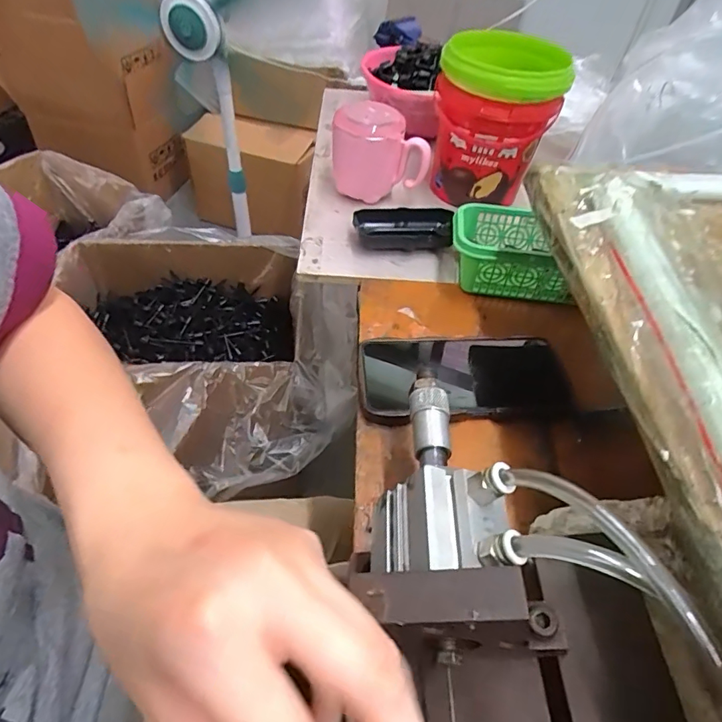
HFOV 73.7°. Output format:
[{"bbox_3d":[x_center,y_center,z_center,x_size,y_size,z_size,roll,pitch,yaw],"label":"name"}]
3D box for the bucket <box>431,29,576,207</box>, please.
[{"bbox_3d":[0.148,-0.272,0.551,0.125,0.150,0.133,2,49,-2],"label":"bucket"}]

